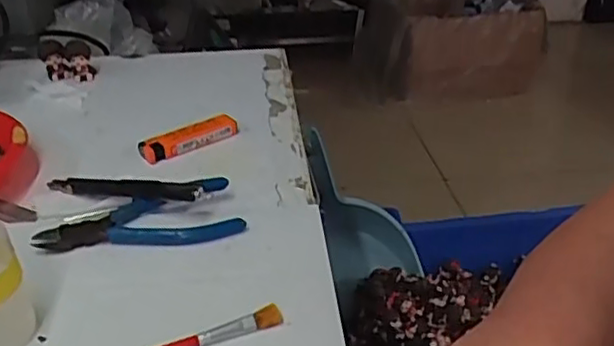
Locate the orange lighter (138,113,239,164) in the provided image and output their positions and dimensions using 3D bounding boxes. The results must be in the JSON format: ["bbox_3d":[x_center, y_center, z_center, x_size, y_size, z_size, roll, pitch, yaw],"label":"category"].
[{"bbox_3d":[-0.092,-0.031,0.523,0.080,0.013,0.024,-17,37,-29],"label":"orange lighter"}]

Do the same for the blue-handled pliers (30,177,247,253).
[{"bbox_3d":[-0.102,0.034,0.417,0.126,0.012,0.059,-15,36,-26],"label":"blue-handled pliers"}]

